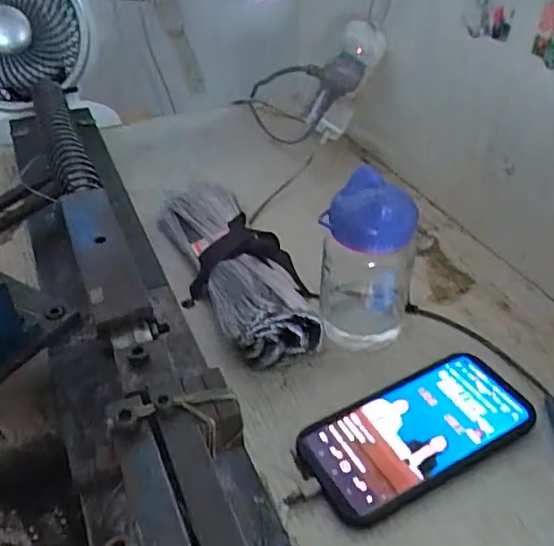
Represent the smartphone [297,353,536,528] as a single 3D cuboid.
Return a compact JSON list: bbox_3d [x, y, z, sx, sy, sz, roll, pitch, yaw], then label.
[{"bbox_3d":[0.101,0.111,0.404,0.163,0.009,0.078,-20,43,-20],"label":"smartphone"}]

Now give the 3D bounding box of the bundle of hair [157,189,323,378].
[{"bbox_3d":[-0.046,-0.016,0.532,0.097,0.060,0.254,-22,44,-22],"label":"bundle of hair"}]

